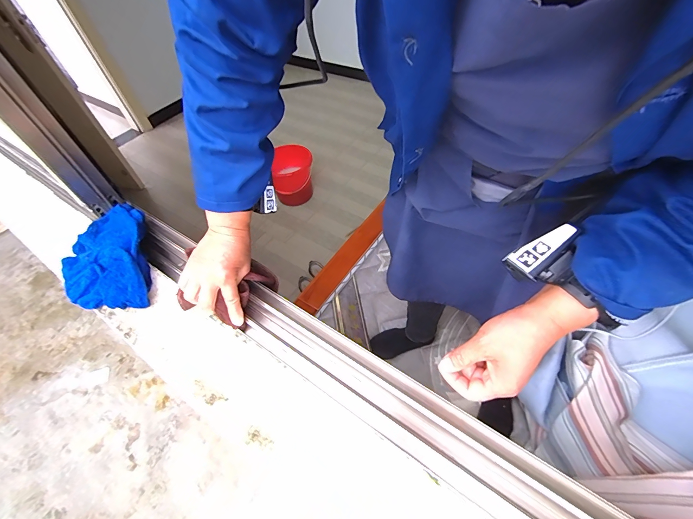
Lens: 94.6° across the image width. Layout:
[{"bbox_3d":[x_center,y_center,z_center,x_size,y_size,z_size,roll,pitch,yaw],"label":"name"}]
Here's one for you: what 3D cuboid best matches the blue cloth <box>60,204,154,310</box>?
[{"bbox_3d":[-0.392,-0.015,0.528,0.139,0.055,0.223,-14,52,-5],"label":"blue cloth"}]

